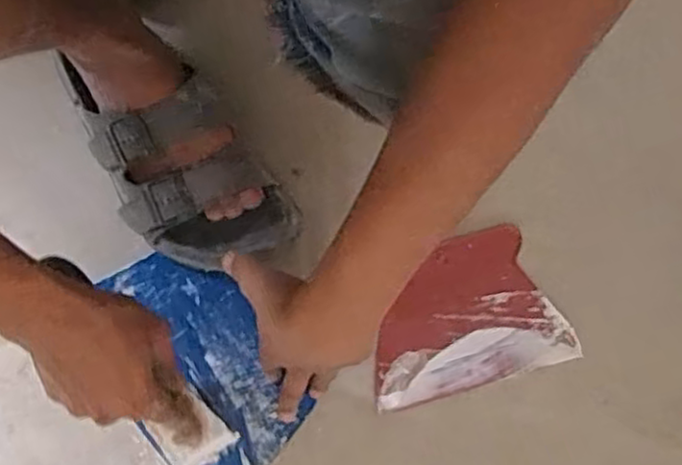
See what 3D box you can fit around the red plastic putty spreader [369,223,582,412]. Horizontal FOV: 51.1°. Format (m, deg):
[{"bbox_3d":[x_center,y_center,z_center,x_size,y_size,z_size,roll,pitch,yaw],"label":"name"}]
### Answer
[{"bbox_3d":[0.099,0.067,0.587,0.162,0.018,0.119,-16,79,-5],"label":"red plastic putty spreader"}]

